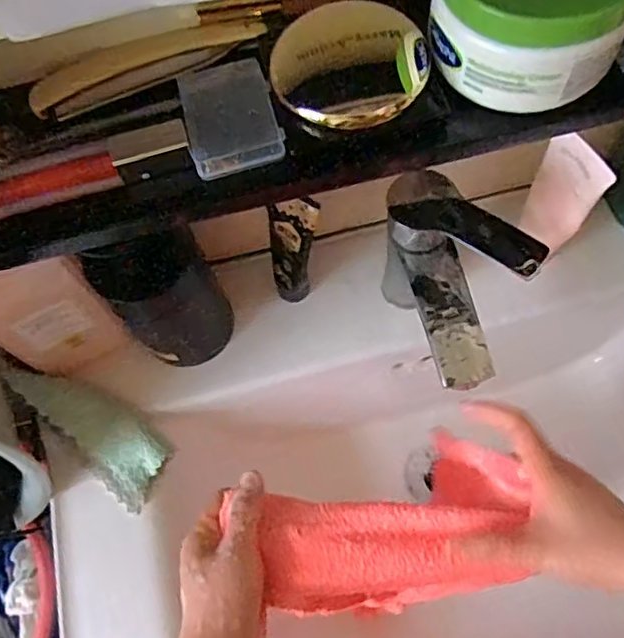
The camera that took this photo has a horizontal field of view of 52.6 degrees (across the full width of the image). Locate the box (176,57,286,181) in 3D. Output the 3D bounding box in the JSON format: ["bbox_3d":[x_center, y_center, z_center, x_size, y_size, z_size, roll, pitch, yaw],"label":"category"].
[{"bbox_3d":[-0.041,-0.102,0.321,0.044,0.016,0.054,-13,68,-3],"label":"box"}]

